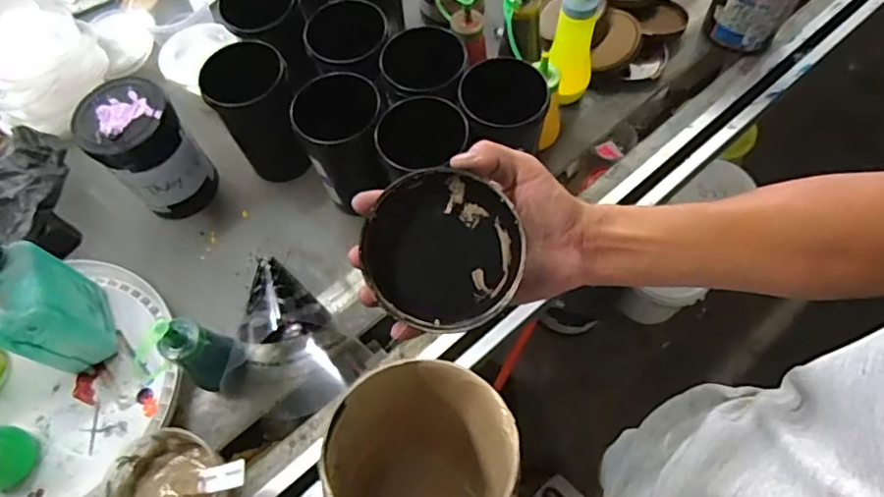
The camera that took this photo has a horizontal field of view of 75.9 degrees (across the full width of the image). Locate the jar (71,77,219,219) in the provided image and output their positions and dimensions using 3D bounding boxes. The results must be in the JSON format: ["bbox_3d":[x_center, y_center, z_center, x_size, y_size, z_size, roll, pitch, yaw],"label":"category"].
[{"bbox_3d":[-0.366,-0.119,0.719,0.101,0.166,0.101,-1,64,3],"label":"jar"}]

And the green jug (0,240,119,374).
[{"bbox_3d":[-0.437,0.063,0.618,0.075,0.153,0.106,-28,66,-10],"label":"green jug"}]

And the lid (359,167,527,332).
[{"bbox_3d":[0.001,0.002,0.391,0.105,0.013,0.104,0,102,0],"label":"lid"}]

